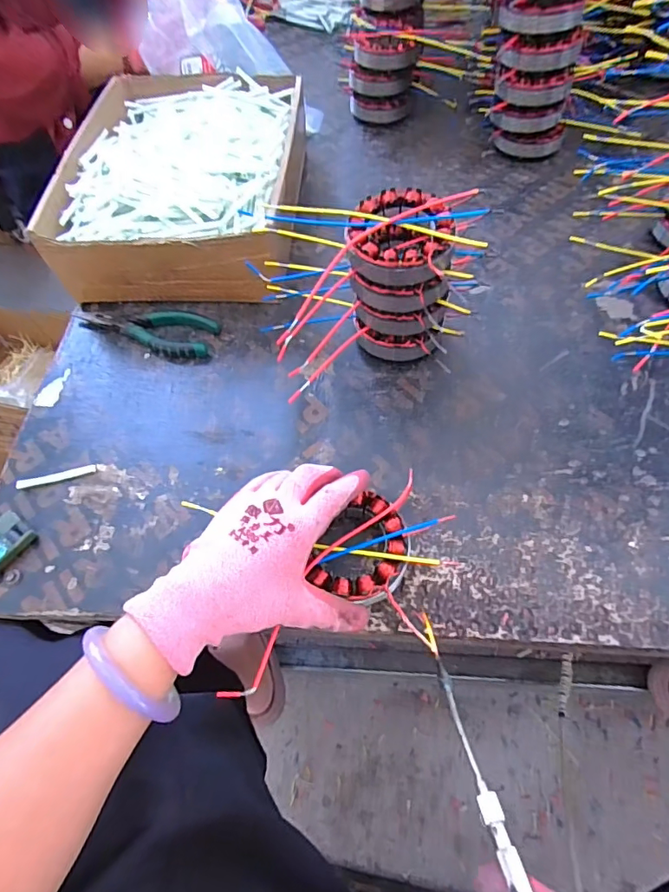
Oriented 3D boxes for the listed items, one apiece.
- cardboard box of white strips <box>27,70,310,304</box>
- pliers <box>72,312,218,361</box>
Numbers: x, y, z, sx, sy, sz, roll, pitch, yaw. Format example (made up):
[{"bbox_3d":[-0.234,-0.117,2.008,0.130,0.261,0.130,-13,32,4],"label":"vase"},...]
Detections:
[{"bbox_3d":[-0.164,-0.316,0.580,0.232,0.097,0.335,0,59,5],"label":"cardboard box of white strips"},{"bbox_3d":[-0.191,-0.128,0.516,0.145,0.017,0.061,19,63,15],"label":"pliers"}]

